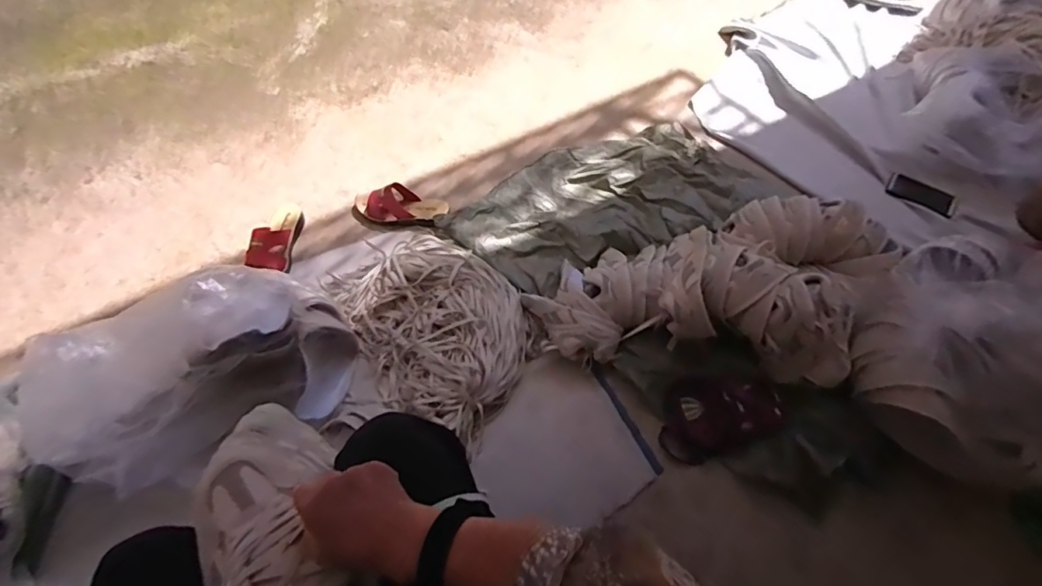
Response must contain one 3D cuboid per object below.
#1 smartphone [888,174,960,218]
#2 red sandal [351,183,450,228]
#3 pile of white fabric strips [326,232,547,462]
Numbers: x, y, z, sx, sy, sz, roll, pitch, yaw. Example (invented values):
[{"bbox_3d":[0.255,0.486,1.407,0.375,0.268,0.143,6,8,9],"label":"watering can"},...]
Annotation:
[{"bbox_3d":[1.022,-0.249,1.345,0.157,0.007,0.070,34,76,21],"label":"smartphone"},{"bbox_3d":[-0.280,-0.199,1.213,0.224,0.063,0.082,7,60,-1],"label":"red sandal"},{"bbox_3d":[-0.187,0.039,1.036,0.458,0.100,0.326,38,64,16],"label":"pile of white fabric strips"}]

